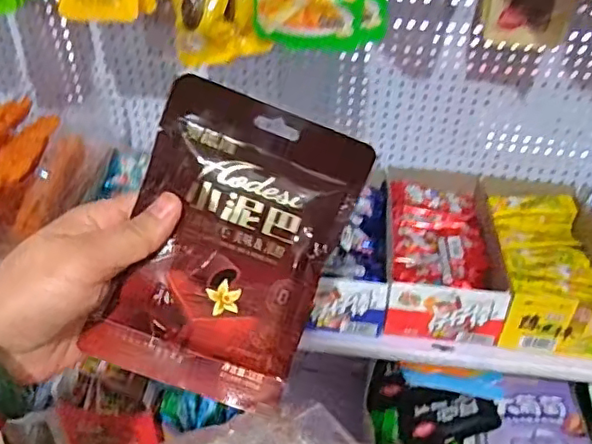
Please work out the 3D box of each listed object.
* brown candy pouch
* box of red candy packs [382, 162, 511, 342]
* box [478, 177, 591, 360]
[{"bbox_3d":[-0.036,0.016,0.323,0.108,0.158,0.009,20,4,-5],"label":"brown candy pouch"},{"bbox_3d":[0.172,0.026,0.735,0.125,0.063,0.265,6,36,4],"label":"box of red candy packs"},{"bbox_3d":[0.296,0.046,0.720,0.133,0.063,0.256,6,36,4],"label":"box"}]

